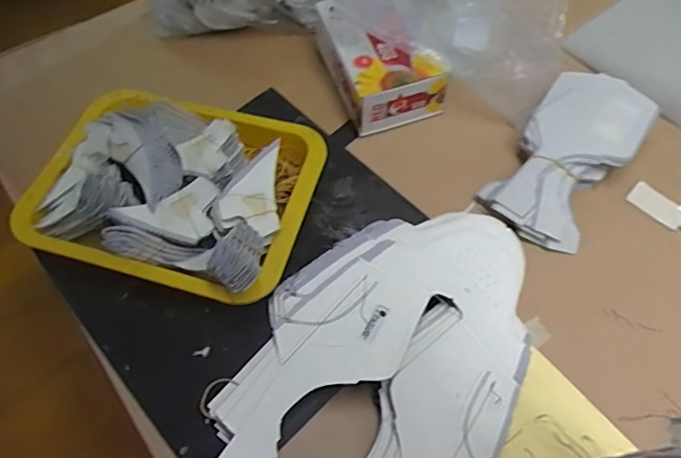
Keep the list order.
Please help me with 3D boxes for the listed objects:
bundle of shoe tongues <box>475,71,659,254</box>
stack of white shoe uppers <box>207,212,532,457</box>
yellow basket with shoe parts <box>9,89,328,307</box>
[{"bbox_3d":[0.239,-0.075,0.551,0.105,0.036,0.198,35,80,19],"label":"bundle of shoe tongues"},{"bbox_3d":[0.043,0.105,0.443,0.212,0.039,0.289,23,63,14],"label":"stack of white shoe uppers"},{"bbox_3d":[-0.159,-0.054,0.487,0.258,0.072,0.199,14,62,9],"label":"yellow basket with shoe parts"}]

